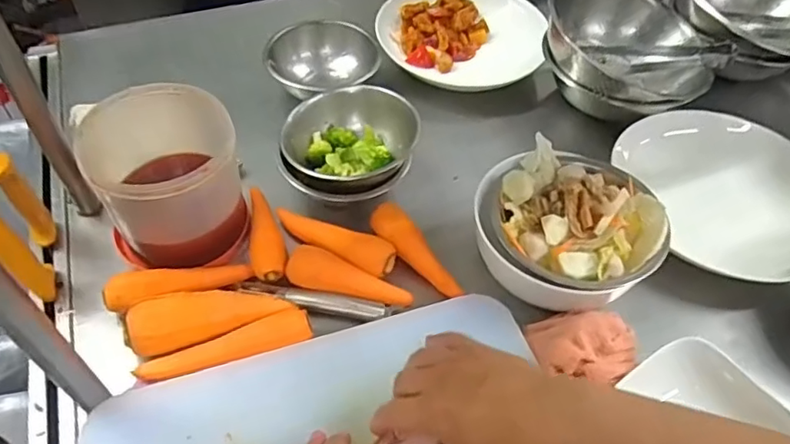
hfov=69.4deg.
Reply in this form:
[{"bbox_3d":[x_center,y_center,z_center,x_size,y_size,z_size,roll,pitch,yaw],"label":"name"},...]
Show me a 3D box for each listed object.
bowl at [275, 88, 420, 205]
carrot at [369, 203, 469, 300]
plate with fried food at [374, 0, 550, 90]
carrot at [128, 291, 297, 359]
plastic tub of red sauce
[{"bbox_3d":[-0.050,-0.089,0.655,0.153,0.082,0.124,-1,50,-2],"label":"bowl"},{"bbox_3d":[0.022,0.030,0.610,0.031,0.034,0.127,-31,58,-25],"label":"carrot"},{"bbox_3d":[0.096,-0.290,0.851,0.237,0.052,0.205,4,50,1],"label":"plate with fried food"},{"bbox_3d":[-0.174,0.086,0.534,0.144,0.041,0.036,-15,52,-14],"label":"carrot"},{"bbox_3d":[-0.223,-0.041,0.585,0.127,0.140,0.135,1,50,-1],"label":"plastic tub of red sauce"}]

